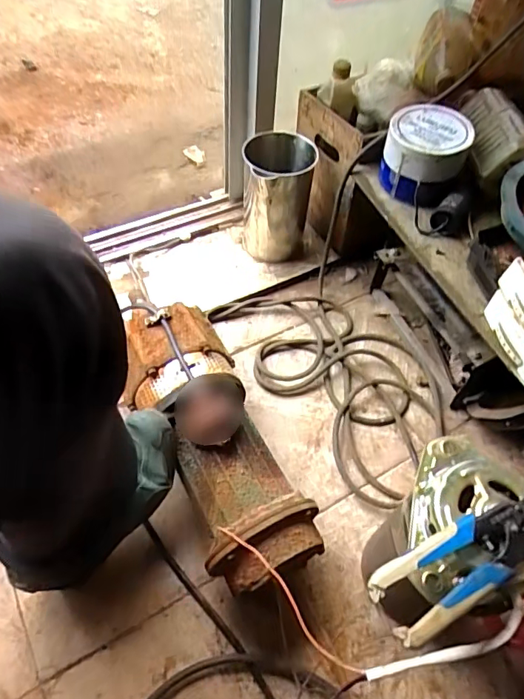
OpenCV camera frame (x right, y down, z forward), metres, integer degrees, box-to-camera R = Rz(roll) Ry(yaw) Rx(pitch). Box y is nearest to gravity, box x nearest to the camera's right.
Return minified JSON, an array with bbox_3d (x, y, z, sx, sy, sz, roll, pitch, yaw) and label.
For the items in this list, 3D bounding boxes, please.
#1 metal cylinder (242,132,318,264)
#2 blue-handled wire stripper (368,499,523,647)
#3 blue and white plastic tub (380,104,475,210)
[{"bbox_3d":[0.027,-0.278,0.900,0.118,0.196,0.135,8,55,1],"label":"metal cylinder"},{"bbox_3d":[0.190,0.170,0.415,0.208,0.017,0.056,-23,60,-19],"label":"blue-handled wire stripper"},{"bbox_3d":[0.245,-0.295,0.742,0.121,0.095,0.132,20,57,10],"label":"blue and white plastic tub"}]

